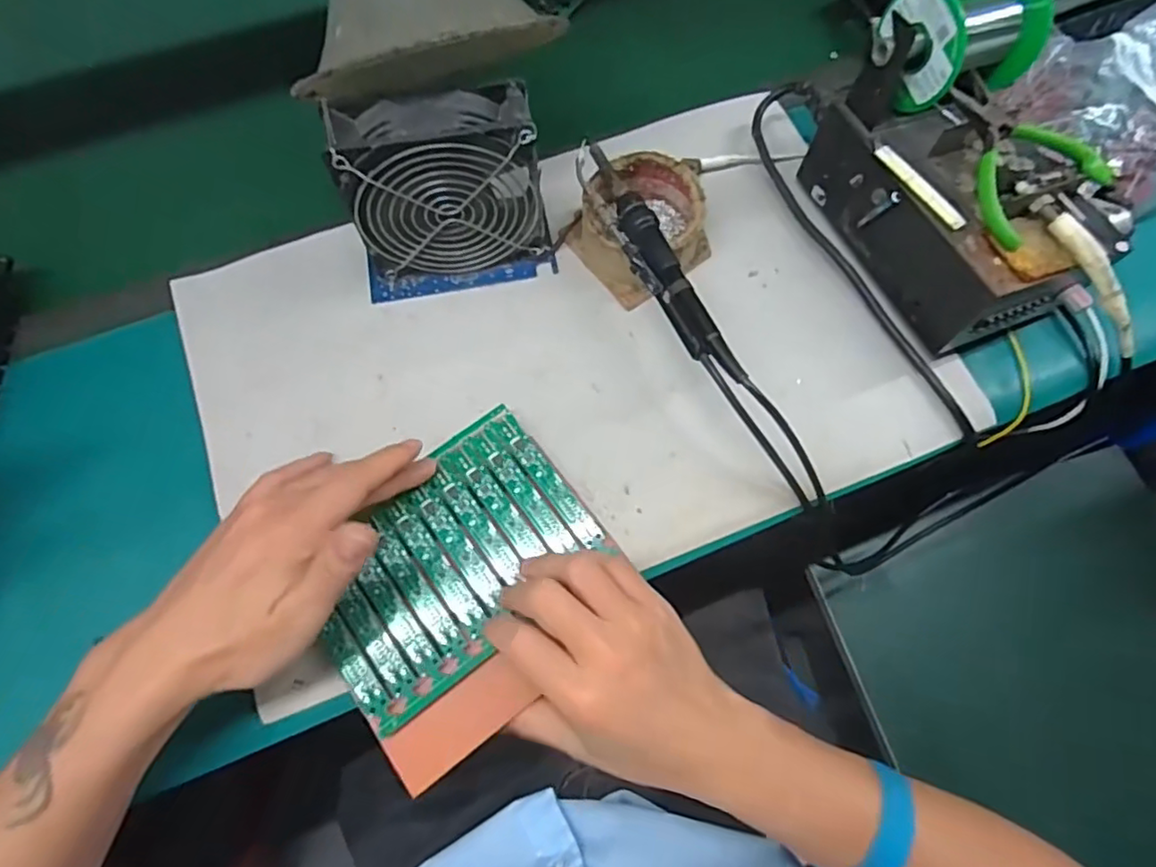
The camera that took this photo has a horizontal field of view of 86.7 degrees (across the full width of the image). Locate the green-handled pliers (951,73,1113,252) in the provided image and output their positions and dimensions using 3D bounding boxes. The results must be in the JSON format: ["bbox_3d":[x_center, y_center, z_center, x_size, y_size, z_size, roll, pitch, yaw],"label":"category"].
[{"bbox_3d":[0.259,-0.169,0.372,0.079,0.018,0.098,-32,73,-12],"label":"green-handled pliers"}]

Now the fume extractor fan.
[{"bbox_3d":[-0.088,-0.151,0.399,0.133,0.122,0.053,-11,70,-5],"label":"fume extractor fan"}]

